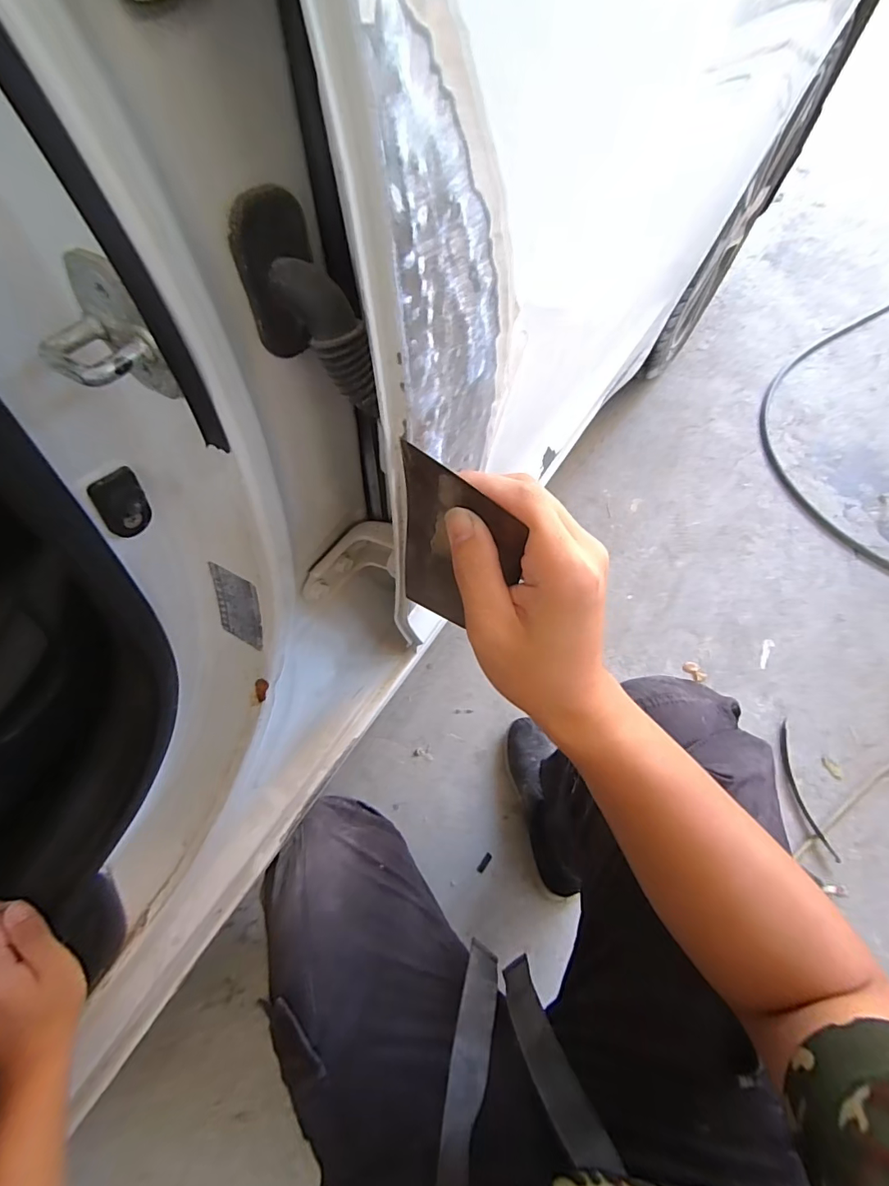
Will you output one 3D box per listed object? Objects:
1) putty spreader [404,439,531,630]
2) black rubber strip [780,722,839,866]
[{"bbox_3d":[0.007,-0.018,0.264,0.069,0.120,0.005,29,59,16],"label":"putty spreader"},{"bbox_3d":[0.618,0.339,0.838,0.034,0.010,0.223,-5,66,-4],"label":"black rubber strip"}]

